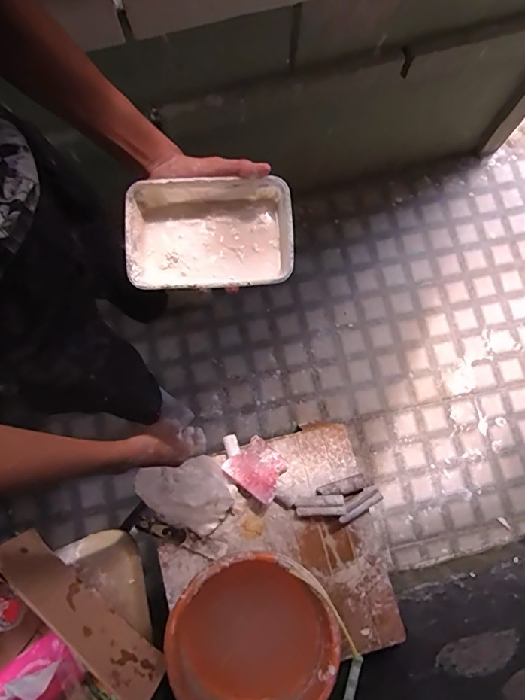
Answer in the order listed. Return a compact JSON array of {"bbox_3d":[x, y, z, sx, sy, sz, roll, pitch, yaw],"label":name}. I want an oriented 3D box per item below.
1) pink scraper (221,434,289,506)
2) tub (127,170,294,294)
[{"bbox_3d":[-0.020,0.234,0.927,0.149,0.013,0.102,40,60,7],"label":"pink scraper"},{"bbox_3d":[-0.053,-0.116,0.466,0.165,0.039,0.109,-4,79,-2],"label":"tub"}]

